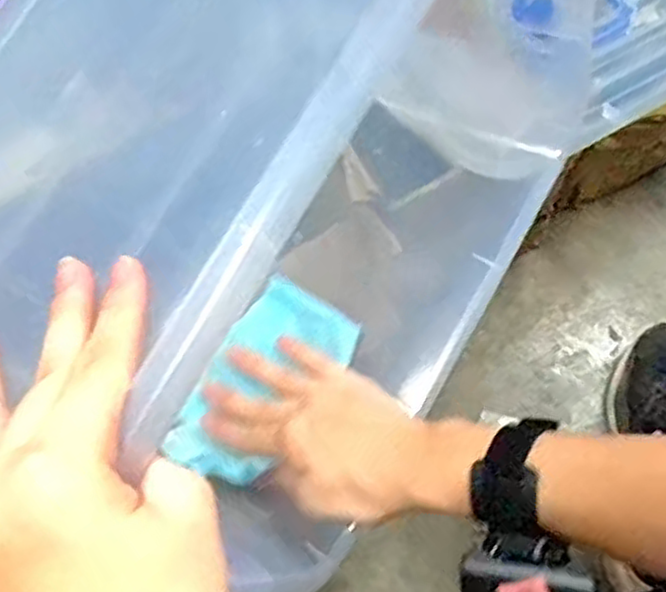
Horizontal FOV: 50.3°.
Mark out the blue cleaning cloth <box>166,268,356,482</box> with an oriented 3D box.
[{"bbox_3d":[-0.048,0.055,0.478,0.086,0.018,0.140,19,65,30],"label":"blue cleaning cloth"}]

